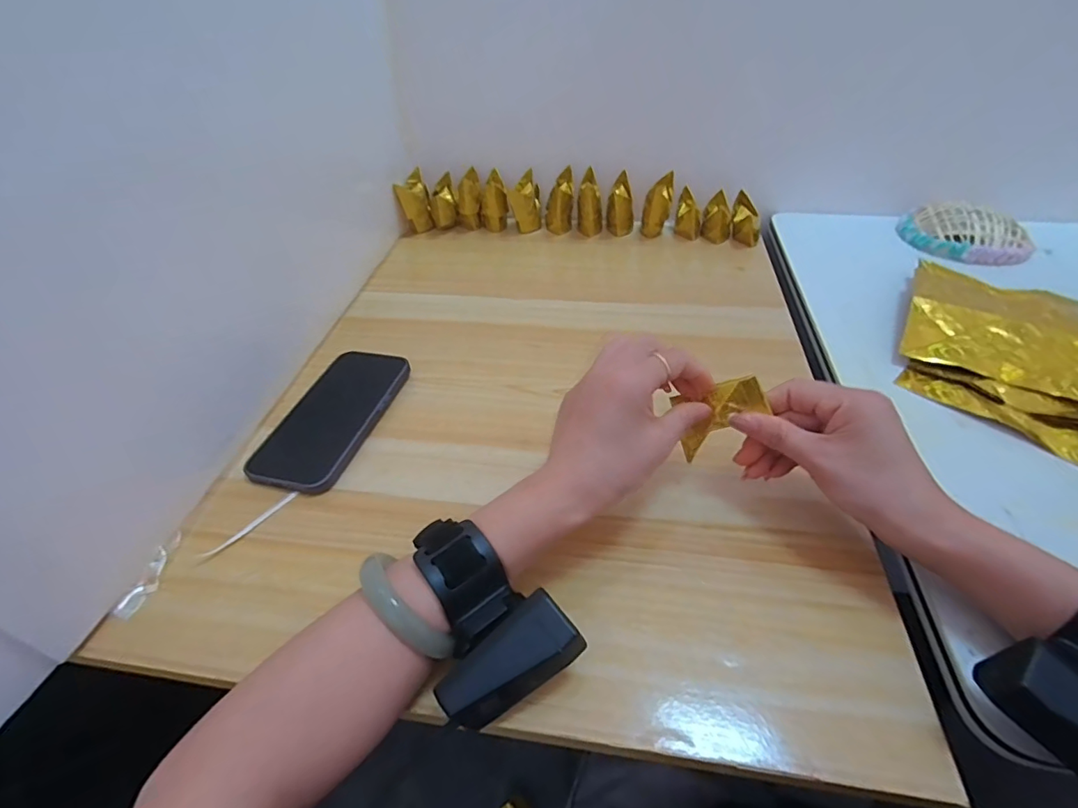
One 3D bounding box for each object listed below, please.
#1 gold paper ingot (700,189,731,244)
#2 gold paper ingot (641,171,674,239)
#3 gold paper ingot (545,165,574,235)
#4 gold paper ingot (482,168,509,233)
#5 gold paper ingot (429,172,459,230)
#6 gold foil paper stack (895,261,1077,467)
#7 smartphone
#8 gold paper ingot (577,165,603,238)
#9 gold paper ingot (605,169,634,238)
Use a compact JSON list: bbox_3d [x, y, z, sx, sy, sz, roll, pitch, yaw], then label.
[{"bbox_3d":[0.220,-0.232,0.623,0.034,0.044,0.038,10,45,15],"label":"gold paper ingot"},{"bbox_3d":[0.146,-0.243,0.627,0.032,0.069,0.039,7,44,12],"label":"gold paper ingot"},{"bbox_3d":[0.026,-0.255,0.644,0.034,0.073,0.036,-2,43,3],"label":"gold paper ingot"},{"bbox_3d":[-0.058,-0.262,0.662,0.032,0.065,0.041,-7,43,-3],"label":"gold paper ingot"},{"bbox_3d":[-0.126,-0.260,0.663,0.034,0.066,0.042,-10,43,-7],"label":"gold paper ingot"},{"bbox_3d":[0.406,-0.053,0.427,0.165,0.029,0.243,22,49,25],"label":"gold foil paper stack"},{"bbox_3d":[-0.171,0.008,0.416,0.079,0.012,0.146,10,45,15],"label":"smartphone"},{"bbox_3d":[0.065,-0.249,0.638,0.031,0.071,0.050,1,43,6],"label":"gold paper ingot"},{"bbox_3d":[0.103,-0.248,0.636,0.034,0.064,0.047,3,43,8],"label":"gold paper ingot"}]

